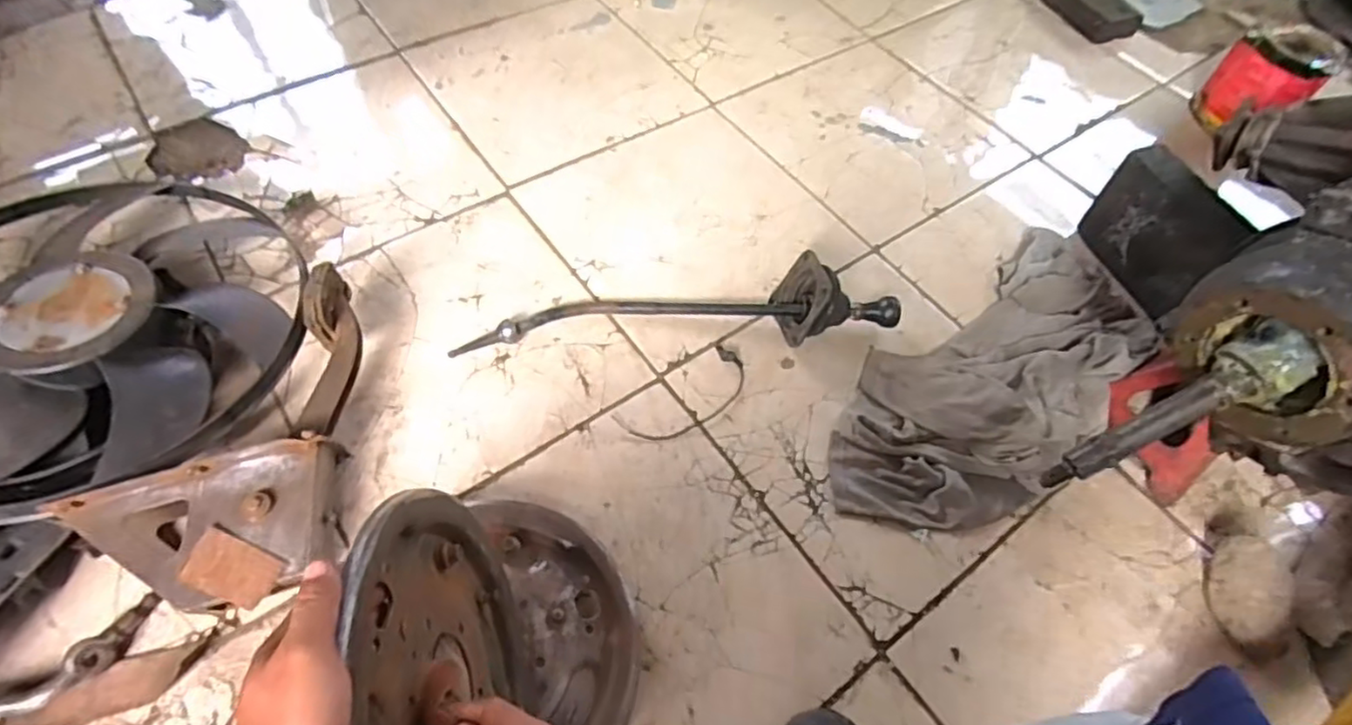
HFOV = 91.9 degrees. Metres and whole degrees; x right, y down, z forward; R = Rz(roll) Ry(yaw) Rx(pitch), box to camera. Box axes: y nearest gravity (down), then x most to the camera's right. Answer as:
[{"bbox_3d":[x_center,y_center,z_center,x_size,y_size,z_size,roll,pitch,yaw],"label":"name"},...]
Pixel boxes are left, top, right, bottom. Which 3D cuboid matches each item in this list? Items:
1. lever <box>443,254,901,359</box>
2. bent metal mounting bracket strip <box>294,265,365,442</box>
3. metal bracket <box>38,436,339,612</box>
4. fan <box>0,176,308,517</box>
[{"bbox_3d":[0.007,-0.067,0.860,0.579,0.104,0.108,-5,62,-8],"label":"lever"},{"bbox_3d":[-0.401,-0.013,0.752,0.054,0.074,0.201,-1,59,-6],"label":"bent metal mounting bracket strip"},{"bbox_3d":[-0.467,0.174,0.669,0.228,0.066,0.149,-17,79,-12],"label":"metal bracket"},{"bbox_3d":[-0.693,-0.046,0.758,0.479,0.126,0.450,1,64,-3],"label":"fan"}]

